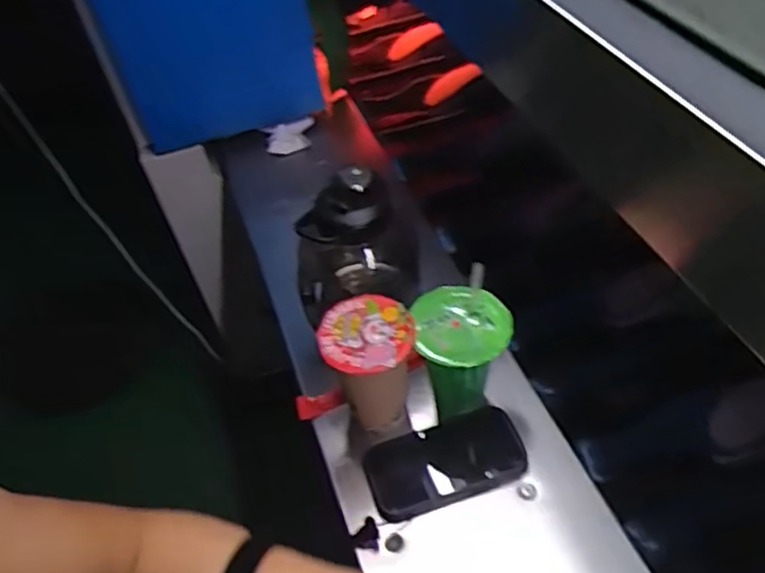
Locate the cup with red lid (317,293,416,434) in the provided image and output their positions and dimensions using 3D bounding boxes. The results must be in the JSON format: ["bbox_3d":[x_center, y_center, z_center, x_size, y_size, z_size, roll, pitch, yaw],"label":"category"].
[{"bbox_3d":[-0.010,0.086,0.656,0.086,0.130,0.085,-4,46,4],"label":"cup with red lid"}]

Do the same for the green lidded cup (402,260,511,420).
[{"bbox_3d":[0.079,0.070,0.646,0.086,0.153,0.092,-4,46,4],"label":"green lidded cup"}]

